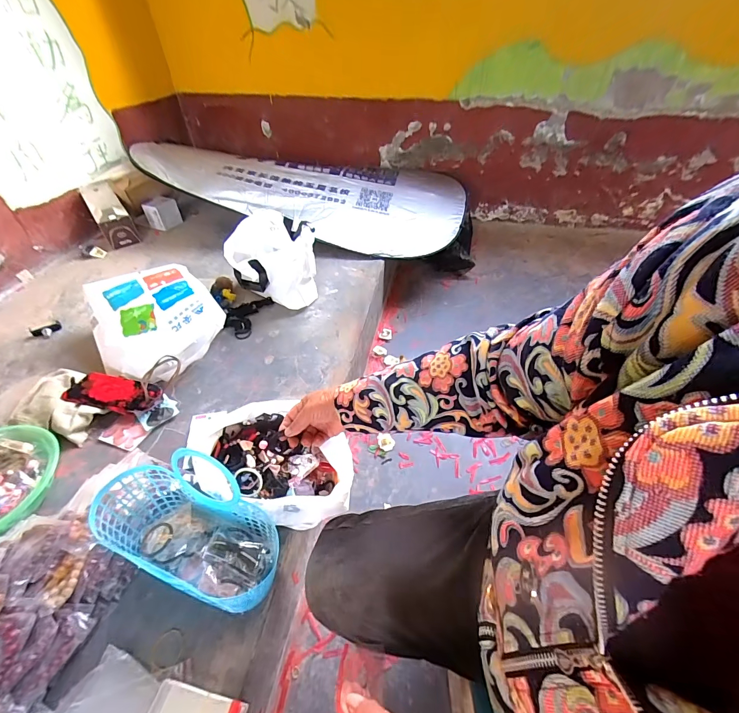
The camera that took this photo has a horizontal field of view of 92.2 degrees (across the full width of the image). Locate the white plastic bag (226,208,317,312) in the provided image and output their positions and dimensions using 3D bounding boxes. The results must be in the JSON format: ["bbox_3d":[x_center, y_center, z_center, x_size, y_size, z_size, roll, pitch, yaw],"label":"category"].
[{"bbox_3d":[-0.301,-0.290,1.084,0.262,0.197,0.212,30,52,28],"label":"white plastic bag"}]

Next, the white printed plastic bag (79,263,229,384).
[{"bbox_3d":[-0.559,-0.089,0.932,0.276,0.145,0.324,-30,51,-27],"label":"white printed plastic bag"}]

